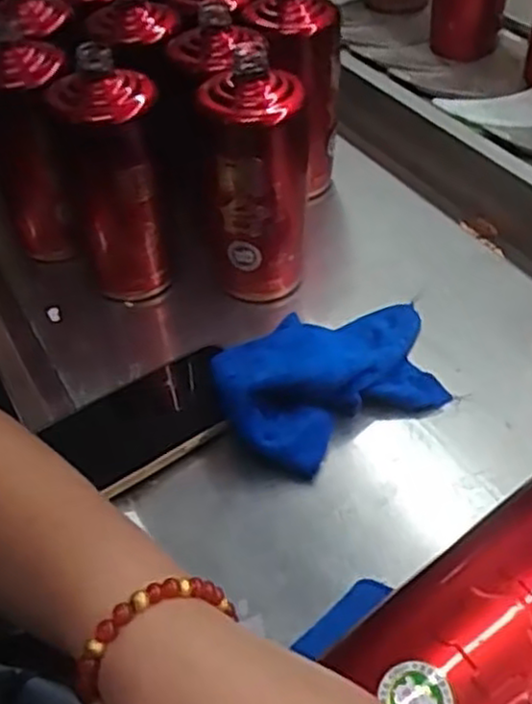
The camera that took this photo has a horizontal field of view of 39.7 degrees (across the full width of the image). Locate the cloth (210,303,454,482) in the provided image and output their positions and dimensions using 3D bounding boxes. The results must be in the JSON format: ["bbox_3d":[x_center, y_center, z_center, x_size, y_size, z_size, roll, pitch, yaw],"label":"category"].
[{"bbox_3d":[0.054,0.011,0.540,0.190,0.050,0.117,-21,47,-19],"label":"cloth"}]

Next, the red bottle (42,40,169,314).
[{"bbox_3d":[-0.117,-0.126,0.579,0.079,0.191,0.070,-14,45,-12],"label":"red bottle"}]

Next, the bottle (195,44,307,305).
[{"bbox_3d":[-0.007,-0.125,0.585,0.077,0.197,0.072,-3,44,-1],"label":"bottle"}]

